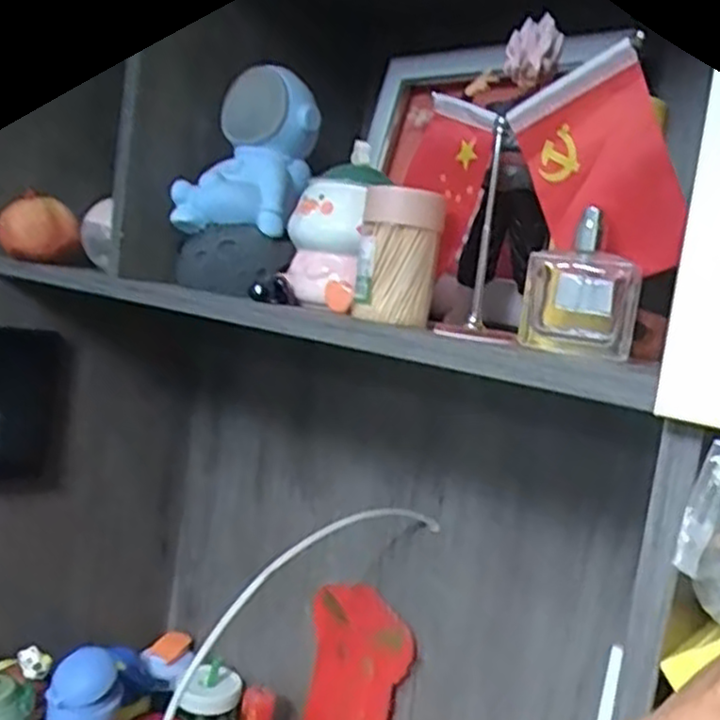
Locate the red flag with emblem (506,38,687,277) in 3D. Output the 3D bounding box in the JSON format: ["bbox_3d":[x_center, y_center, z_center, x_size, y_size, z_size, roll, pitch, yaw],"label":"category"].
[{"bbox_3d":[0.123,-0.107,0.407,0.045,0.095,0.086,5,7,-25],"label":"red flag with emblem"}]

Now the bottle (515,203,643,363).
[{"bbox_3d":[0.120,-0.037,0.405,0.059,0.067,0.051,9,6,15],"label":"bottle"}]

